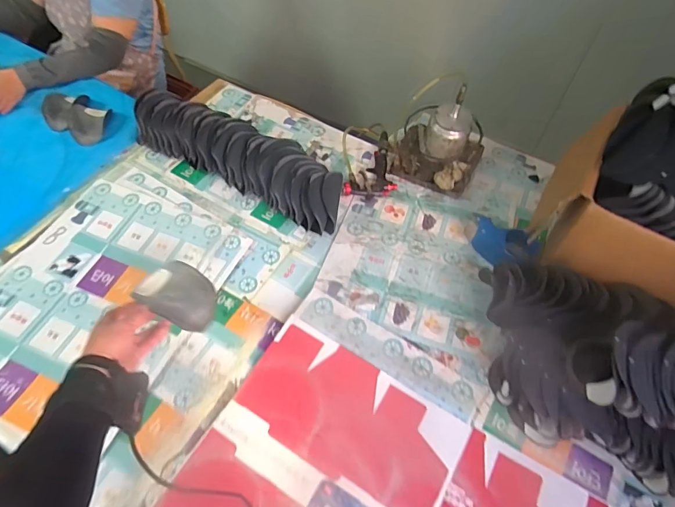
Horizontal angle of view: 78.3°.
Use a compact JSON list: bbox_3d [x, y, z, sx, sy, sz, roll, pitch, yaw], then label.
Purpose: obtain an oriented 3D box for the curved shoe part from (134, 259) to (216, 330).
[{"bbox_3d":[-0.274,0.072,0.733,0.137,0.040,0.092,31,85,1],"label":"curved shoe part"}]

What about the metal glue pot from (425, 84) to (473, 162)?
[{"bbox_3d":[0.275,-0.316,0.989,0.100,0.156,0.100,0,57,-1],"label":"metal glue pot"}]

